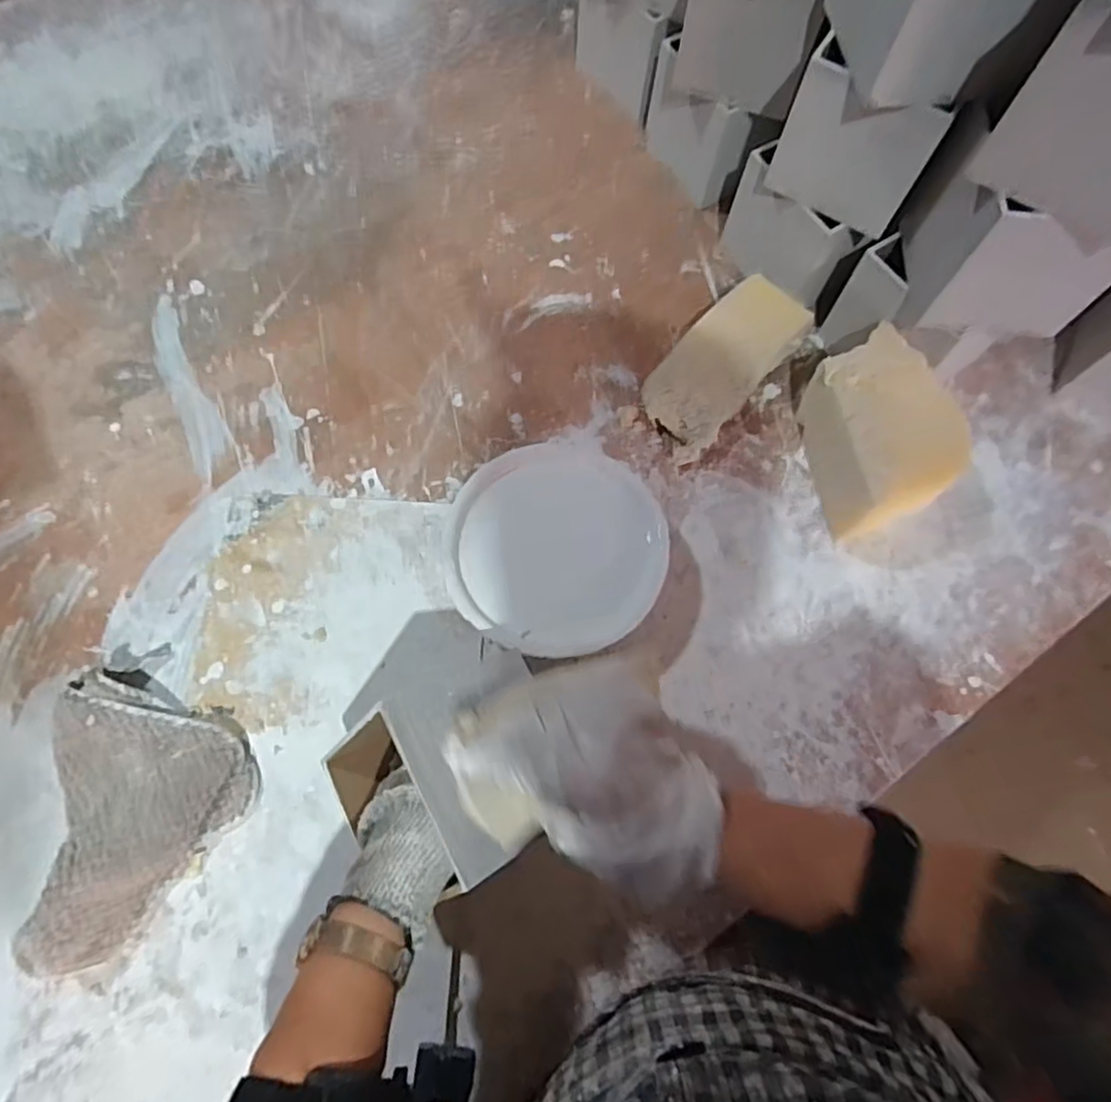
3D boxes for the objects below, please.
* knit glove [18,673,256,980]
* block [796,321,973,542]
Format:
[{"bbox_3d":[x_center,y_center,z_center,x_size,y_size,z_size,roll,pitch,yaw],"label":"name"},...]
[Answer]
[{"bbox_3d":[-0.315,0.193,0.464,0.157,0.044,0.194,19,72,5],"label":"knit glove"},{"bbox_3d":[0.286,-0.103,0.575,0.104,0.083,0.166,-6,71,-4],"label":"block"}]

